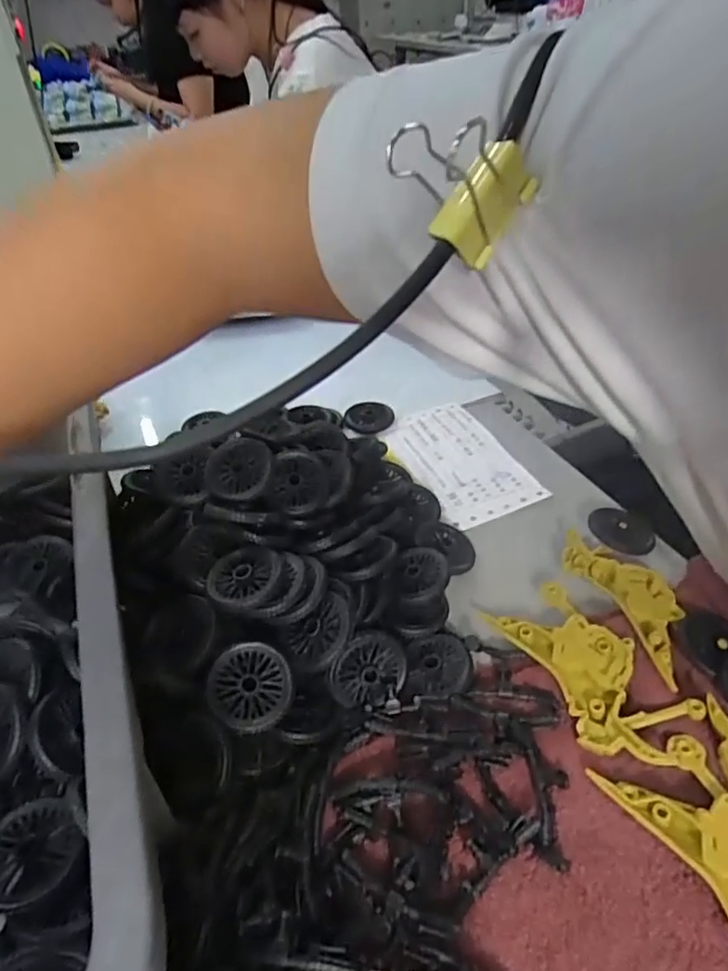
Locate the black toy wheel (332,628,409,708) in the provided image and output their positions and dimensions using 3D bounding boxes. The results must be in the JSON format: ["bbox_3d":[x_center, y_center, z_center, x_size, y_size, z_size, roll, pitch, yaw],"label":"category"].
[{"bbox_3d":[0.003,0.085,0.277,0.036,0.033,0.009,-7,8,-13],"label":"black toy wheel"}]

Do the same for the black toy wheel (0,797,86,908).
[{"bbox_3d":[-0.121,0.134,0.216,0.035,0.010,0.032,-2,39,1],"label":"black toy wheel"}]

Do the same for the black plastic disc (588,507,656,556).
[{"bbox_3d":[0.152,0.026,0.352,0.037,0.006,0.037,-2,39,1],"label":"black plastic disc"}]

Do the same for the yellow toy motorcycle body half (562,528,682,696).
[{"bbox_3d":[0.142,0.061,0.318,0.043,0.016,0.098,-16,41,-16],"label":"yellow toy motorcycle body half"}]

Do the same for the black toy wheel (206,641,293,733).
[{"bbox_3d":[-0.050,0.089,0.264,0.036,0.008,0.036,3,66,-7],"label":"black toy wheel"}]

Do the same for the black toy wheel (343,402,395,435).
[{"bbox_3d":[0.004,-0.052,0.463,0.035,0.008,0.036,-2,39,1],"label":"black toy wheel"}]

